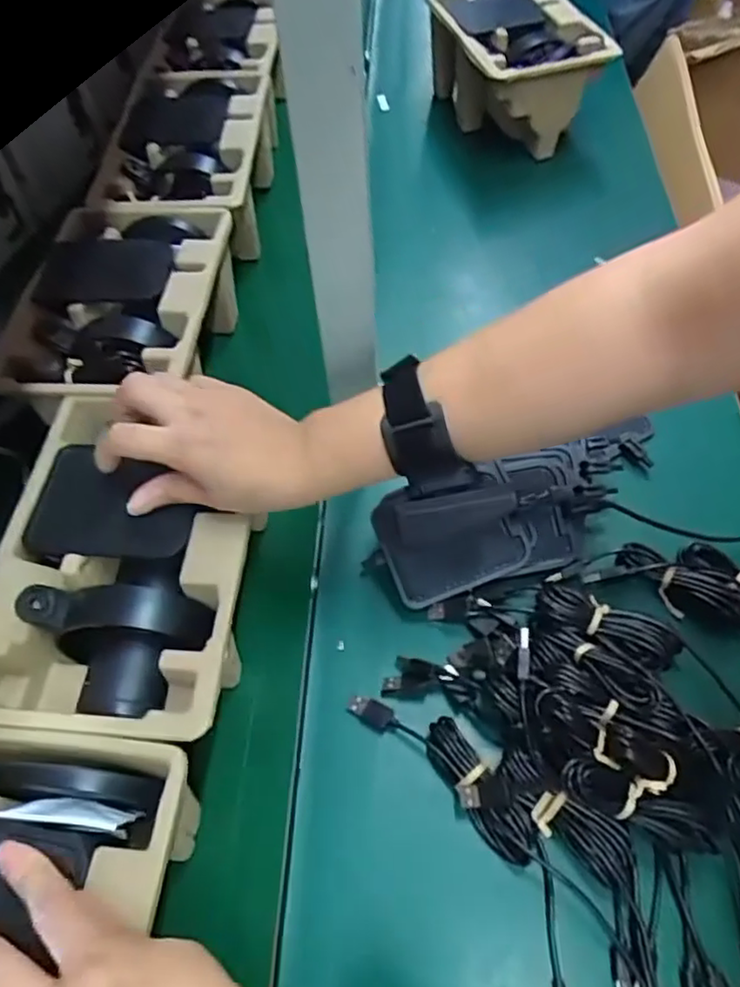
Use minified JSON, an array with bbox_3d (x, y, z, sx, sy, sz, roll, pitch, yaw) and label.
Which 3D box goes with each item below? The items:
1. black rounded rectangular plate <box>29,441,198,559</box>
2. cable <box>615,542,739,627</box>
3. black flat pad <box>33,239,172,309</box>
[{"bbox_3d":[-0.158,0.003,0.406,0.096,0.008,0.078,2,58,2],"label":"black rounded rectangular plate"},{"bbox_3d":[0.237,0.063,0.450,0.122,0.021,0.045,25,62,16],"label":"cable"},{"bbox_3d":[-0.214,-0.185,0.527,0.096,0.015,0.083,-4,58,-1],"label":"black flat pad"}]

